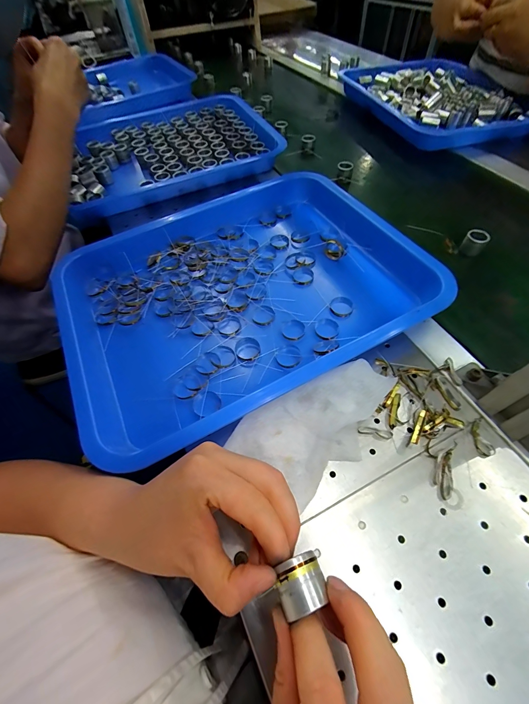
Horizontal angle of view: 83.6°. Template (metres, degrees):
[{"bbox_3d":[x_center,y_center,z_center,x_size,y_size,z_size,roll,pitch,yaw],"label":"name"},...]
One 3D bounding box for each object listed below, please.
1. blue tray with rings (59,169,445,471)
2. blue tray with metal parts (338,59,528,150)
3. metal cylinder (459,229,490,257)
[{"bbox_3d":[-0.026,-0.079,0.341,0.395,0.042,0.299,-26,60,-13],"label":"blue tray with rings"},{"bbox_3d":[0.353,-0.518,0.608,0.278,0.058,0.358,-14,58,-6],"label":"blue tray with metal parts"},{"bbox_3d":[0.267,-0.138,0.377,0.025,0.025,0.025,34,65,21],"label":"metal cylinder"}]

